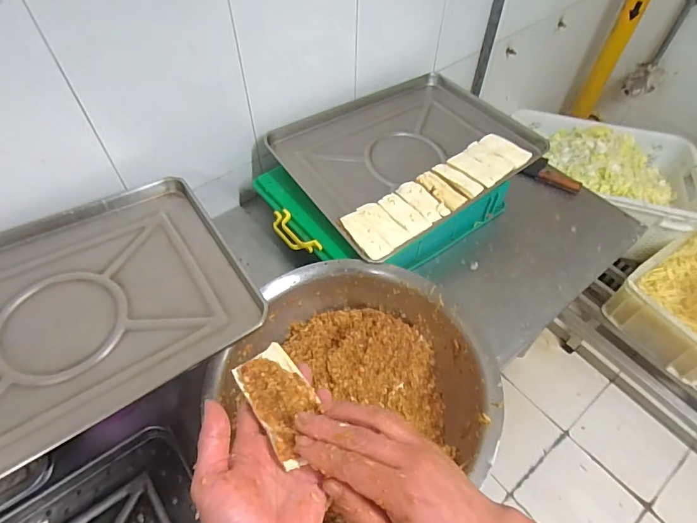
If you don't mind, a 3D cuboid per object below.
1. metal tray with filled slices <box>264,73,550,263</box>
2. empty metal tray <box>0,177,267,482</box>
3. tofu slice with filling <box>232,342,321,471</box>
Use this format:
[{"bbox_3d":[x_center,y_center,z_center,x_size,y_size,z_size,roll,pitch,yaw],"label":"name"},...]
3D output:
[{"bbox_3d":[0.140,-0.273,1.054,0.575,0.044,0.424,-32,60,-22],"label":"metal tray with filled slices"},{"bbox_3d":[-0.472,0.090,0.696,0.582,0.054,0.422,-27,58,-20],"label":"empty metal tray"},{"bbox_3d":[-0.063,0.130,0.418,0.056,0.019,0.112,-27,58,-19],"label":"tofu slice with filling"}]

